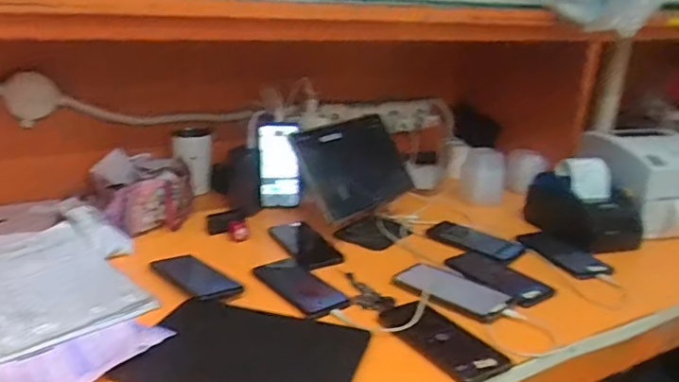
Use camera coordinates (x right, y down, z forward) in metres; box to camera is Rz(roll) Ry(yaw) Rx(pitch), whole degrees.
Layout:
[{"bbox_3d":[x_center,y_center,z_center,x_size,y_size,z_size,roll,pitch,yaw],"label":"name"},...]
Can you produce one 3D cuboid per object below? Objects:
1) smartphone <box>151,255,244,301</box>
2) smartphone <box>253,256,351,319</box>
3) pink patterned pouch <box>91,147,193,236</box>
[{"bbox_3d":[-0.207,0.126,0.818,0.151,0.009,0.068,18,25,38],"label":"smartphone"},{"bbox_3d":[-0.055,0.136,0.817,0.076,0.009,0.168,-12,23,-35],"label":"smartphone"},{"bbox_3d":[-0.355,-0.008,1.025,0.168,0.100,0.189,-5,20,-20],"label":"pink patterned pouch"}]

